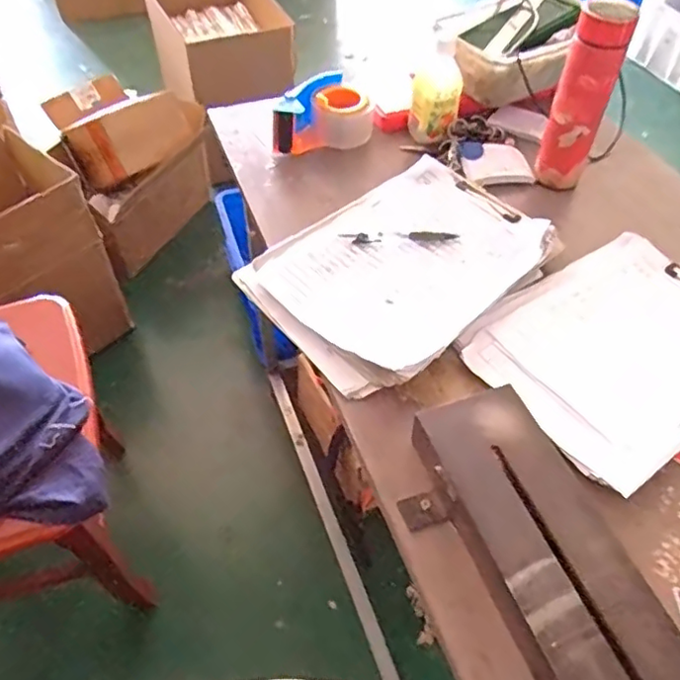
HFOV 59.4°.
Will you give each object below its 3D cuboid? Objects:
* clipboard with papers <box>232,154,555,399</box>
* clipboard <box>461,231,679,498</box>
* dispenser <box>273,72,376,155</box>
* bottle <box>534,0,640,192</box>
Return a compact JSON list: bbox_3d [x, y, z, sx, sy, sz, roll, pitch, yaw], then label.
[{"bbox_3d":[0.075,-0.085,0.698,0.320,0.041,0.233,-32,59,-24],"label":"clipboard with papers"},{"bbox_3d":[0.303,0.012,0.640,0.317,0.021,0.218,-28,57,-22],"label":"clipboard"},{"bbox_3d":[-0.025,-0.328,0.882,0.150,0.077,0.090,-36,60,-26],"label":"dispenser"},{"bbox_3d":[0.308,-0.300,0.759,0.065,0.229,0.056,24,55,17],"label":"bottle"}]

